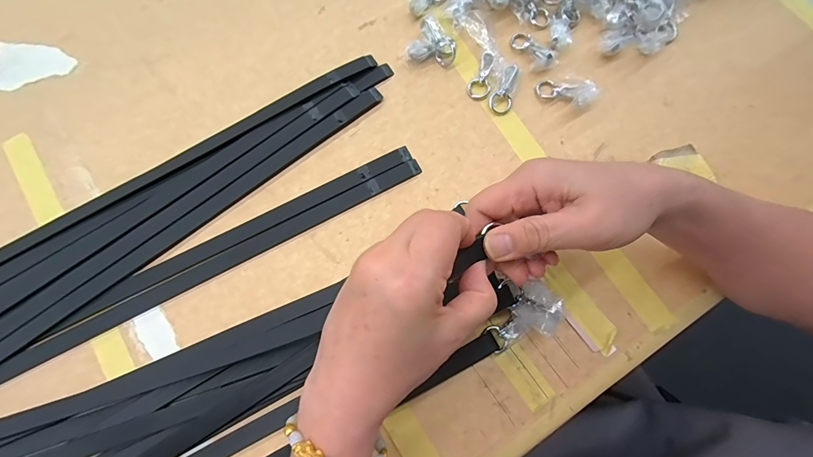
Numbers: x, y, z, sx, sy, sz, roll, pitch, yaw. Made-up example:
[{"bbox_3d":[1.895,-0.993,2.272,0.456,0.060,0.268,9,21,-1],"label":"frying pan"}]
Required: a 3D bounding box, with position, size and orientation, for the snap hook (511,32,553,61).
[{"bbox_3d":[0.126,-0.182,0.371,0.019,0.008,0.051,-36,61,-9],"label":"snap hook"}]

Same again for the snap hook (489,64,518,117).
[{"bbox_3d":[0.097,-0.136,0.361,0.022,0.004,0.050,20,92,4],"label":"snap hook"}]

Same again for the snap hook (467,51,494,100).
[{"bbox_3d":[0.076,-0.152,0.368,0.023,0.011,0.048,17,77,3],"label":"snap hook"}]

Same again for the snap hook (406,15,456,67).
[{"bbox_3d":[0.027,-0.186,0.370,0.045,0.022,0.039,12,77,2],"label":"snap hook"}]

